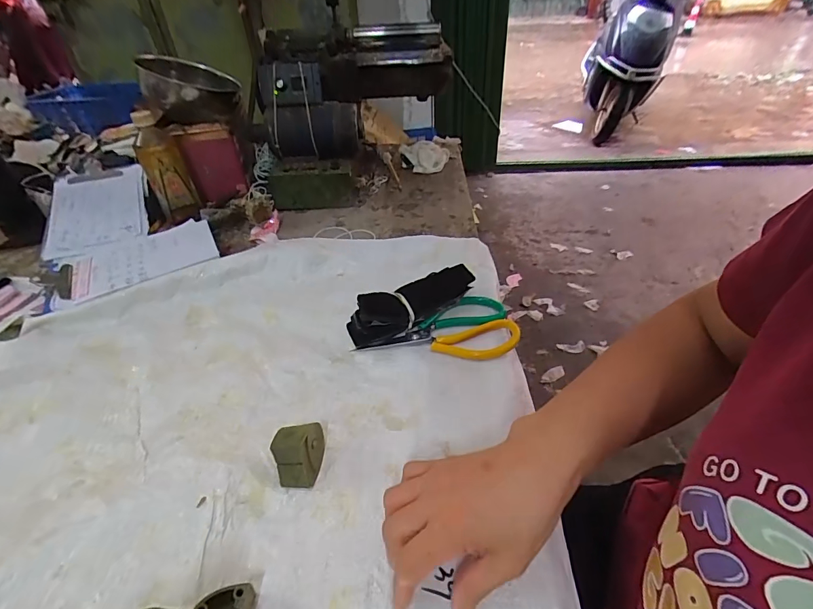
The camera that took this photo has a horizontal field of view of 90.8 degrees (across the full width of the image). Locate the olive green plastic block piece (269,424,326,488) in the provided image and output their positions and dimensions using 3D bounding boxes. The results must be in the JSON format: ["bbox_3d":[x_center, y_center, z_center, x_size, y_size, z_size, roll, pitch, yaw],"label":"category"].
[{"bbox_3d":[-0.093,0.128,0.350,0.035,0.043,0.046,1,40,2],"label":"olive green plastic block piece"}]

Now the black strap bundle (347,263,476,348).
[{"bbox_3d":[0.004,-0.001,0.494,0.163,0.049,0.062,-22,44,-23],"label":"black strap bundle"}]

